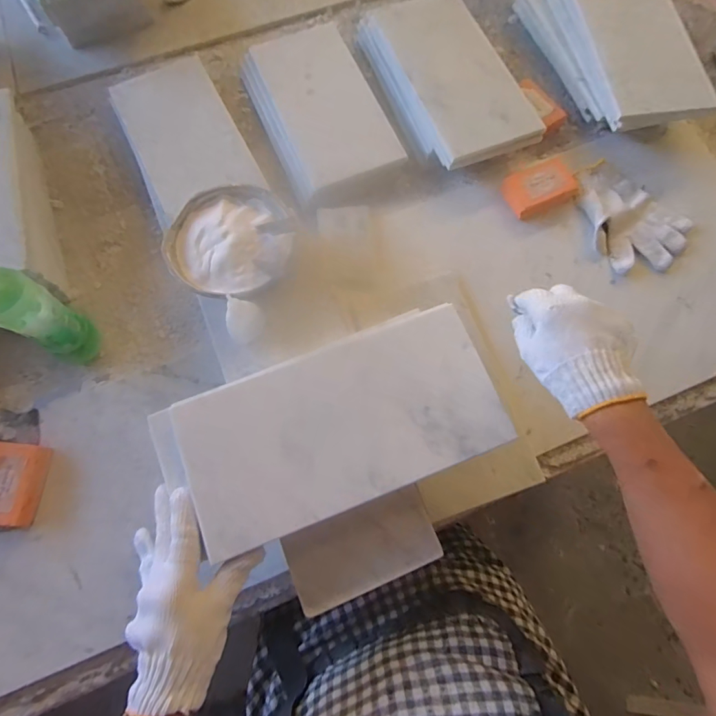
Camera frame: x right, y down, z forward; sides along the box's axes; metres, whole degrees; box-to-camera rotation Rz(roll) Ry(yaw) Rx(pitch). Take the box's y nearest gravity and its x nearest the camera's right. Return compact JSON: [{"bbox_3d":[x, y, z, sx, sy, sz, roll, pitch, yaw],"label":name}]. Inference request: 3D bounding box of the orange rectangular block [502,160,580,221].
[{"bbox_3d":[0.273,-0.259,0.663,0.113,0.020,0.069,-24,74,-9],"label":"orange rectangular block"}]

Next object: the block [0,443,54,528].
[{"bbox_3d":[-0.418,0.152,0.530,0.059,0.034,0.093,3,71,-1],"label":"block"}]

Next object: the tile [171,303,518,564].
[{"bbox_3d":[-0.015,0.063,0.416,0.293,0.021,0.143,-21,73,-4],"label":"tile"}]

